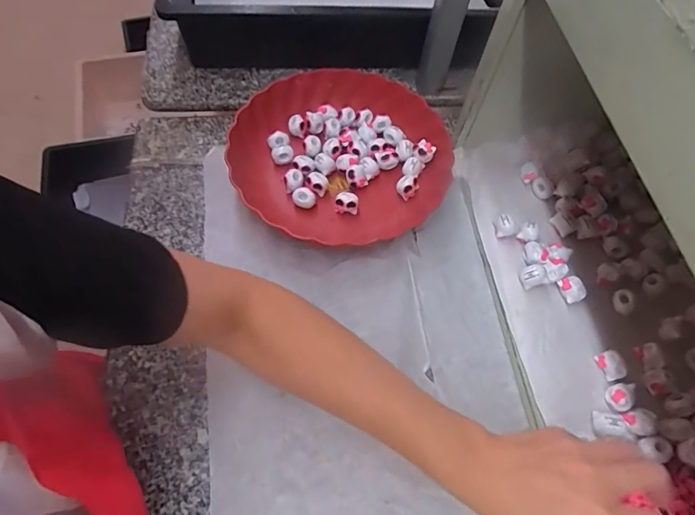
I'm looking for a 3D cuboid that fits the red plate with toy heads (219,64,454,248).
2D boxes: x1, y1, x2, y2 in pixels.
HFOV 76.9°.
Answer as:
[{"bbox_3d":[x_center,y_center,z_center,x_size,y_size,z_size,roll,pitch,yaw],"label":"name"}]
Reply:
[{"bbox_3d":[-0.007,-0.121,0.505,0.238,0.042,0.231,2,63,-3],"label":"red plate with toy heads"}]

